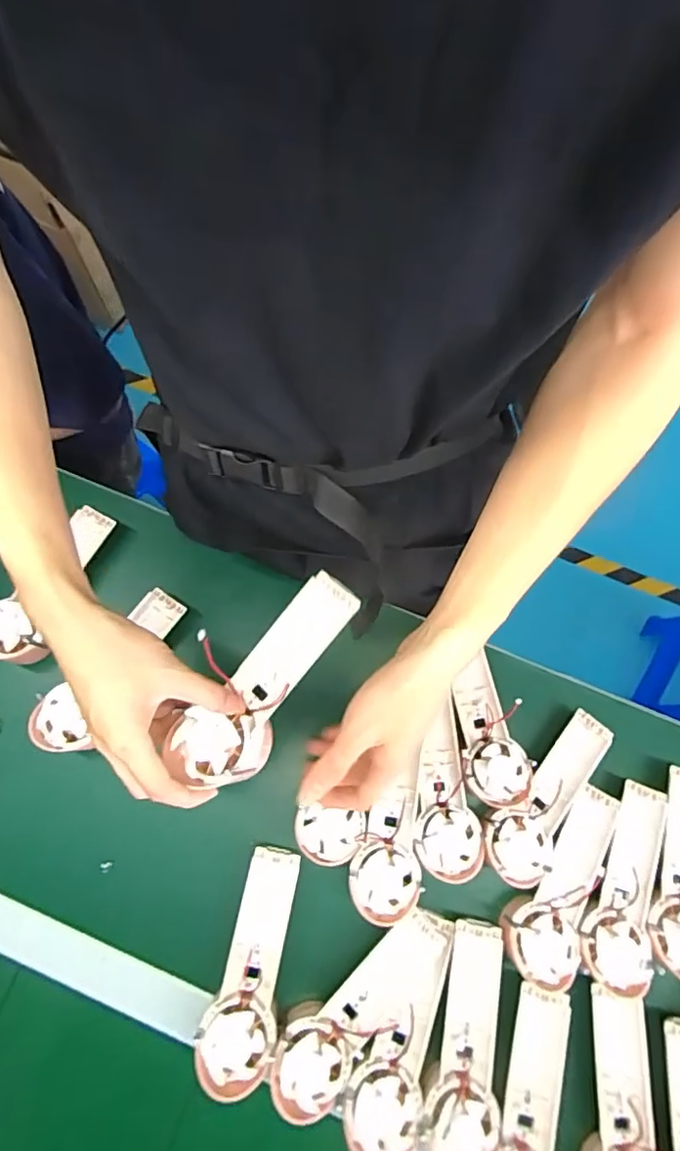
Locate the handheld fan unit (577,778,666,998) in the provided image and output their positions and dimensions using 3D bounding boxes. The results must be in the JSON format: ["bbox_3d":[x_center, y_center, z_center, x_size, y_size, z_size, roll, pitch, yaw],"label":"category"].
[{"bbox_3d":[0.266,0.278,0.495,0.056,0.029,0.169,25,75,6],"label":"handheld fan unit"}]

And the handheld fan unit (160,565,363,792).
[{"bbox_3d":[-0.060,0.073,0.400,0.079,0.033,0.174,38,87,9],"label":"handheld fan unit"}]

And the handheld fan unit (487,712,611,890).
[{"bbox_3d":[0.199,0.205,0.514,0.057,0.029,0.172,40,77,9],"label":"handheld fan unit"}]

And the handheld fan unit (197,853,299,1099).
[{"bbox_3d":[-0.075,0.330,0.466,0.059,0.025,0.175,11,74,2],"label":"handheld fan unit"}]

